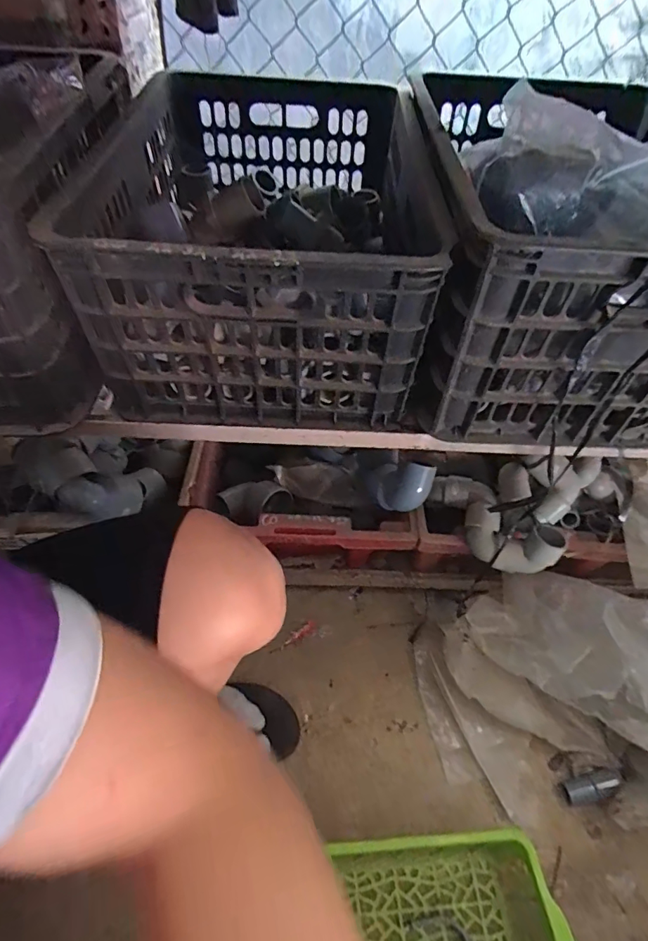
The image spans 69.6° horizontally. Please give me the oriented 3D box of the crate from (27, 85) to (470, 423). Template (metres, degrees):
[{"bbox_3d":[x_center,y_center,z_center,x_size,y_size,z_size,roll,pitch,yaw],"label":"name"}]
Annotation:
[{"bbox_3d":[-0.060,-0.268,0.529,0.296,0.196,0.462,3,49,-4],"label":"crate"}]

